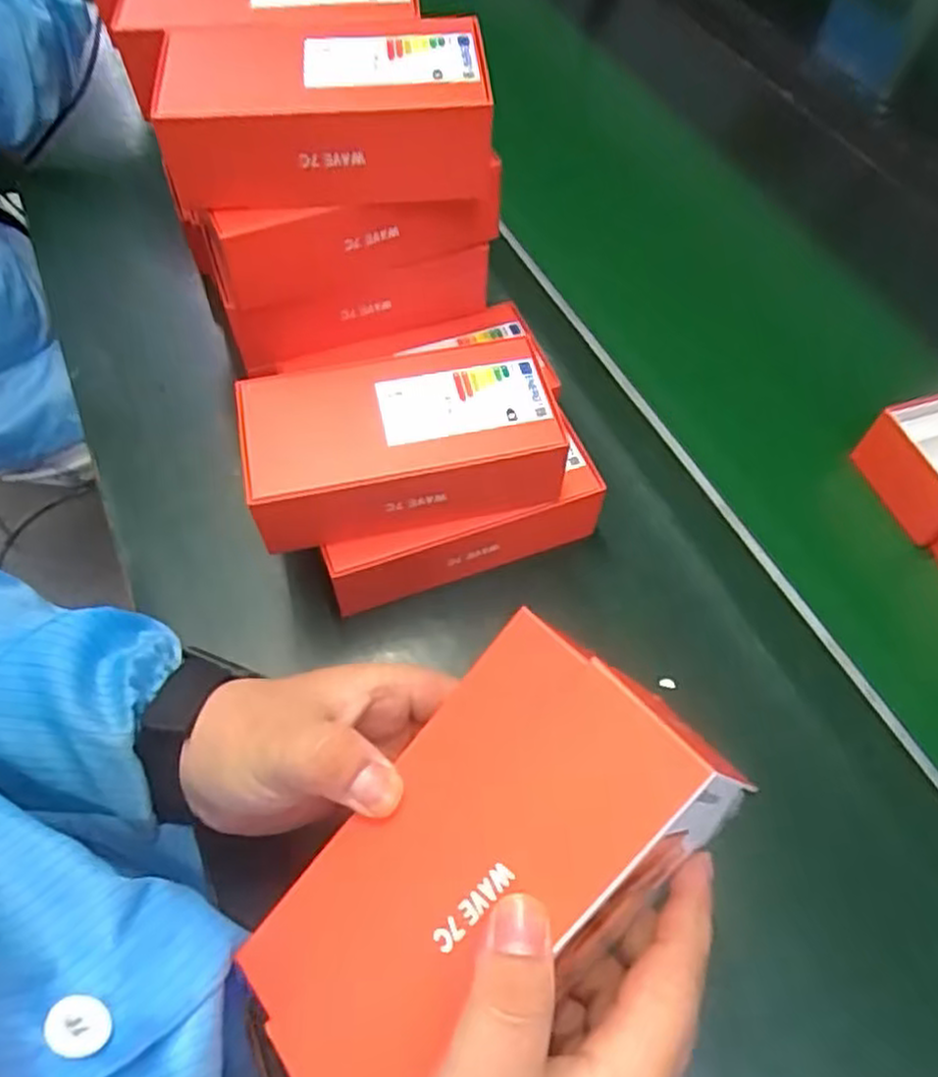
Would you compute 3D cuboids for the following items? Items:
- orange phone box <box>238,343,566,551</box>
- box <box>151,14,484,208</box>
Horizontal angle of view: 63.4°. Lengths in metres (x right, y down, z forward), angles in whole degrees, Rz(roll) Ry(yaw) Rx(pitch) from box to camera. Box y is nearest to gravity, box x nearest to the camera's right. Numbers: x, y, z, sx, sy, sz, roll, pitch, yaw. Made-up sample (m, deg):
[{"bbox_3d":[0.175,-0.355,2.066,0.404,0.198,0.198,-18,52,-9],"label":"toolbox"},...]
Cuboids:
[{"bbox_3d":[-0.040,-0.058,0.456,0.178,0.060,0.087,-12,56,-7],"label":"orange phone box"},{"bbox_3d":[-0.085,-0.247,0.444,0.191,0.065,0.100,-5,55,-2],"label":"box"}]

